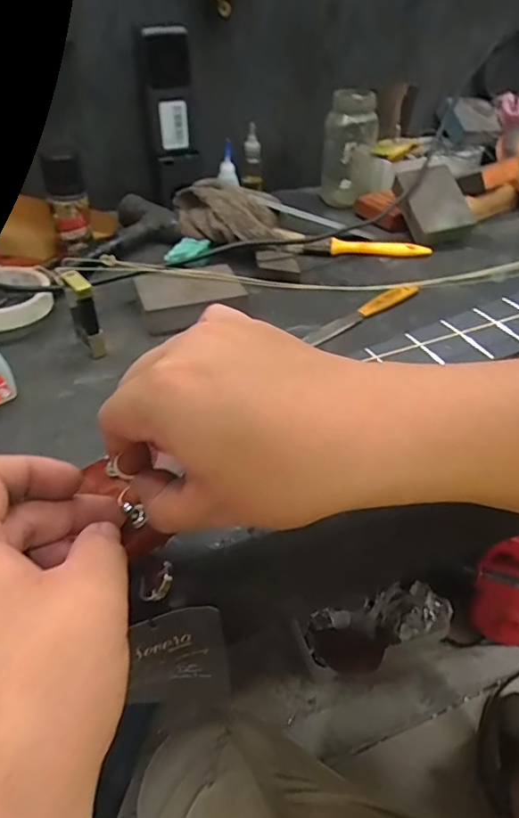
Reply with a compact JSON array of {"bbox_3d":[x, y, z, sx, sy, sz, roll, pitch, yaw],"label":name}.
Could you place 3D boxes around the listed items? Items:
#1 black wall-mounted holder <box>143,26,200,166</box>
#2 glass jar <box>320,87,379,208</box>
[{"bbox_3d":[-0.105,-0.372,0.615,0.050,0.135,0.023,-9,42,-10],"label":"black wall-mounted holder"},{"bbox_3d":[0.129,-0.363,0.715,0.076,0.128,0.061,8,42,9],"label":"glass jar"}]

